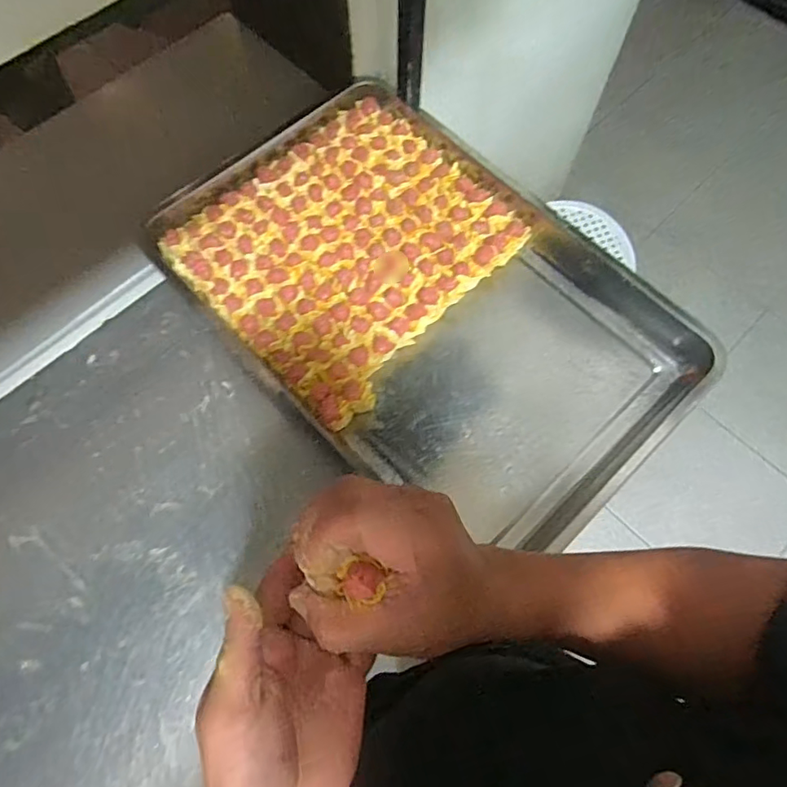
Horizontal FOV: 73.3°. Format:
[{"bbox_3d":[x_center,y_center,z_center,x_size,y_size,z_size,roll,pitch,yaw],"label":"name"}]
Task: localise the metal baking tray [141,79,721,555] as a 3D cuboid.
[{"bbox_3d":[0.030,-0.120,0.631,0.385,0.041,0.594,-41,74,-14],"label":"metal baking tray"}]

